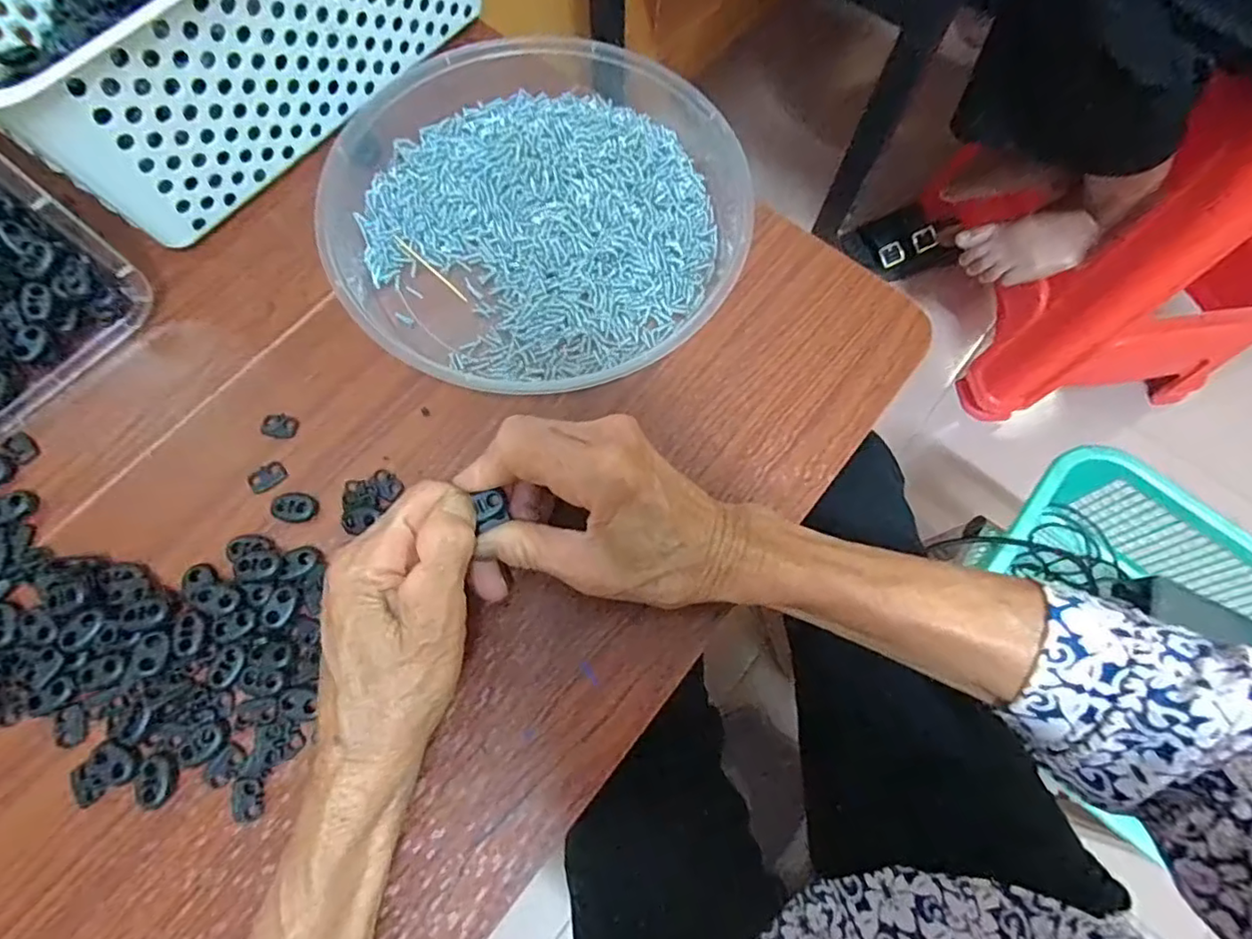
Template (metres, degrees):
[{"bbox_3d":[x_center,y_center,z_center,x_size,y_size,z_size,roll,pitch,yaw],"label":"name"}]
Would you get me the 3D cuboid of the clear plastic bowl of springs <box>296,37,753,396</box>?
[{"bbox_3d":[-0.050,-0.159,0.358,0.240,0.036,0.227,1,71,-2],"label":"clear plastic bowl of springs"}]

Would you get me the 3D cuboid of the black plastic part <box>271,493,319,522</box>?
[{"bbox_3d":[-0.171,0.019,0.309,0.021,0.006,0.015,6,71,1],"label":"black plastic part"}]

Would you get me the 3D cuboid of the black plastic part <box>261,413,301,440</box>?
[{"bbox_3d":[-0.189,-0.024,0.328,0.019,0.004,0.014,13,72,4],"label":"black plastic part"}]

